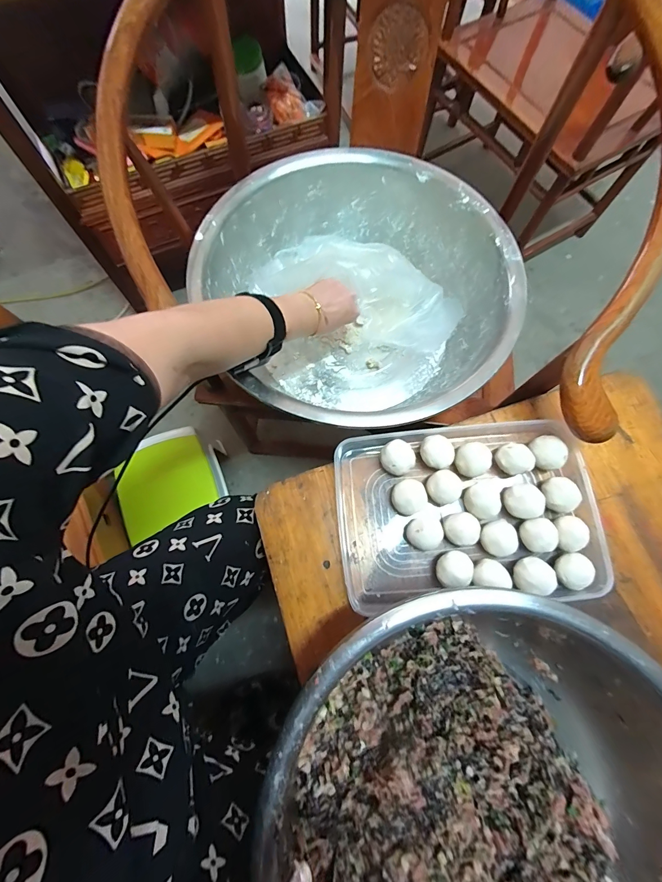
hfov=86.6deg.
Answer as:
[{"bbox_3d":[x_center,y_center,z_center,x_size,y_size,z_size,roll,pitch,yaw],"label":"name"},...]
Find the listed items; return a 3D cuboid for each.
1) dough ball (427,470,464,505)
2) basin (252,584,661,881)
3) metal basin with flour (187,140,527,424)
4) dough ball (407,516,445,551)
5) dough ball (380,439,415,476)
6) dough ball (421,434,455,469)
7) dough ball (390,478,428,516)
[{"bbox_3d":[0.147,0.059,0.449,0.047,0.030,0.042,-14,75,-6],"label":"dough ball"},{"bbox_3d":[0.140,0.340,0.318,0.381,0.124,0.378,0,74,-2],"label":"basin"},{"bbox_3d":[0.046,-0.244,0.598,0.464,0.155,0.482,0,74,-2],"label":"metal basin with flour"},{"bbox_3d":[0.117,0.117,0.445,0.045,0.036,0.039,-19,76,-7],"label":"dough ball"},{"bbox_3d":[0.088,0.024,0.471,0.046,0.032,0.042,0,74,-2],"label":"dough ball"},{"bbox_3d":[0.139,0.017,0.469,0.043,0.031,0.044,0,74,-2],"label":"dough ball"},{"bbox_3d":[0.100,0.074,0.457,0.043,0.037,0.041,0,74,-2],"label":"dough ball"}]

